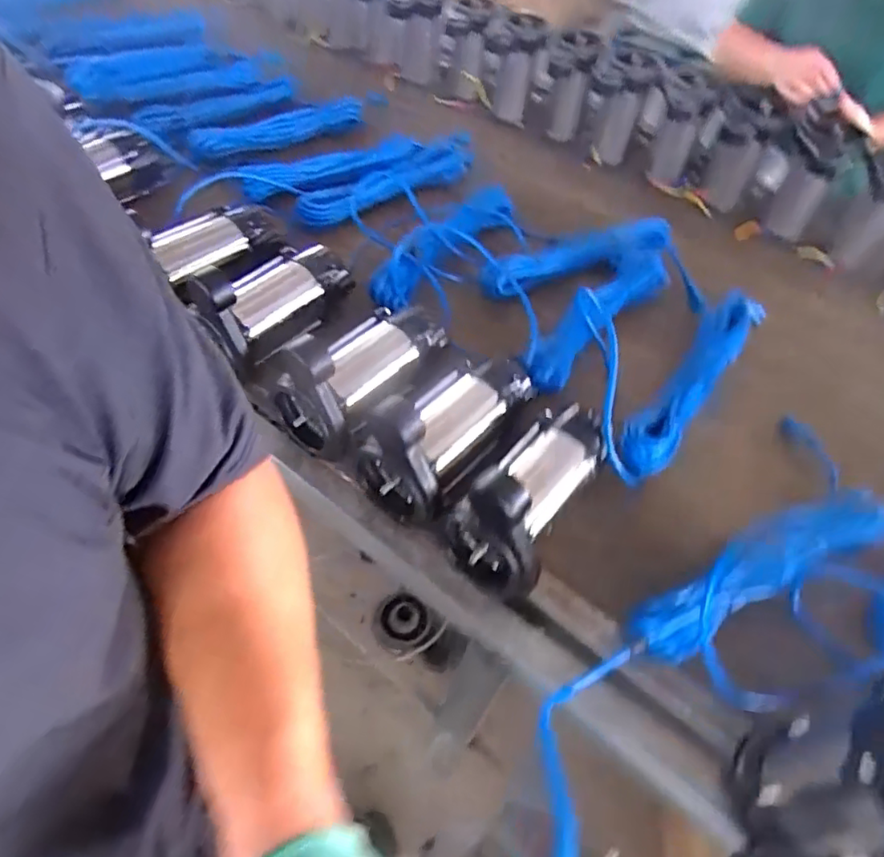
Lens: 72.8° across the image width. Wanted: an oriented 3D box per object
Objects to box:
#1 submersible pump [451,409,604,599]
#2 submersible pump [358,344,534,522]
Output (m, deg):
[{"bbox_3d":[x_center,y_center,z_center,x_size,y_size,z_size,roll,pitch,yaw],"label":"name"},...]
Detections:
[{"bbox_3d":[0.103,0.050,0.666,0.109,0.153,0.218,29,54,17],"label":"submersible pump"},{"bbox_3d":[-0.006,-0.024,0.712,0.118,0.142,0.221,30,55,18],"label":"submersible pump"}]

